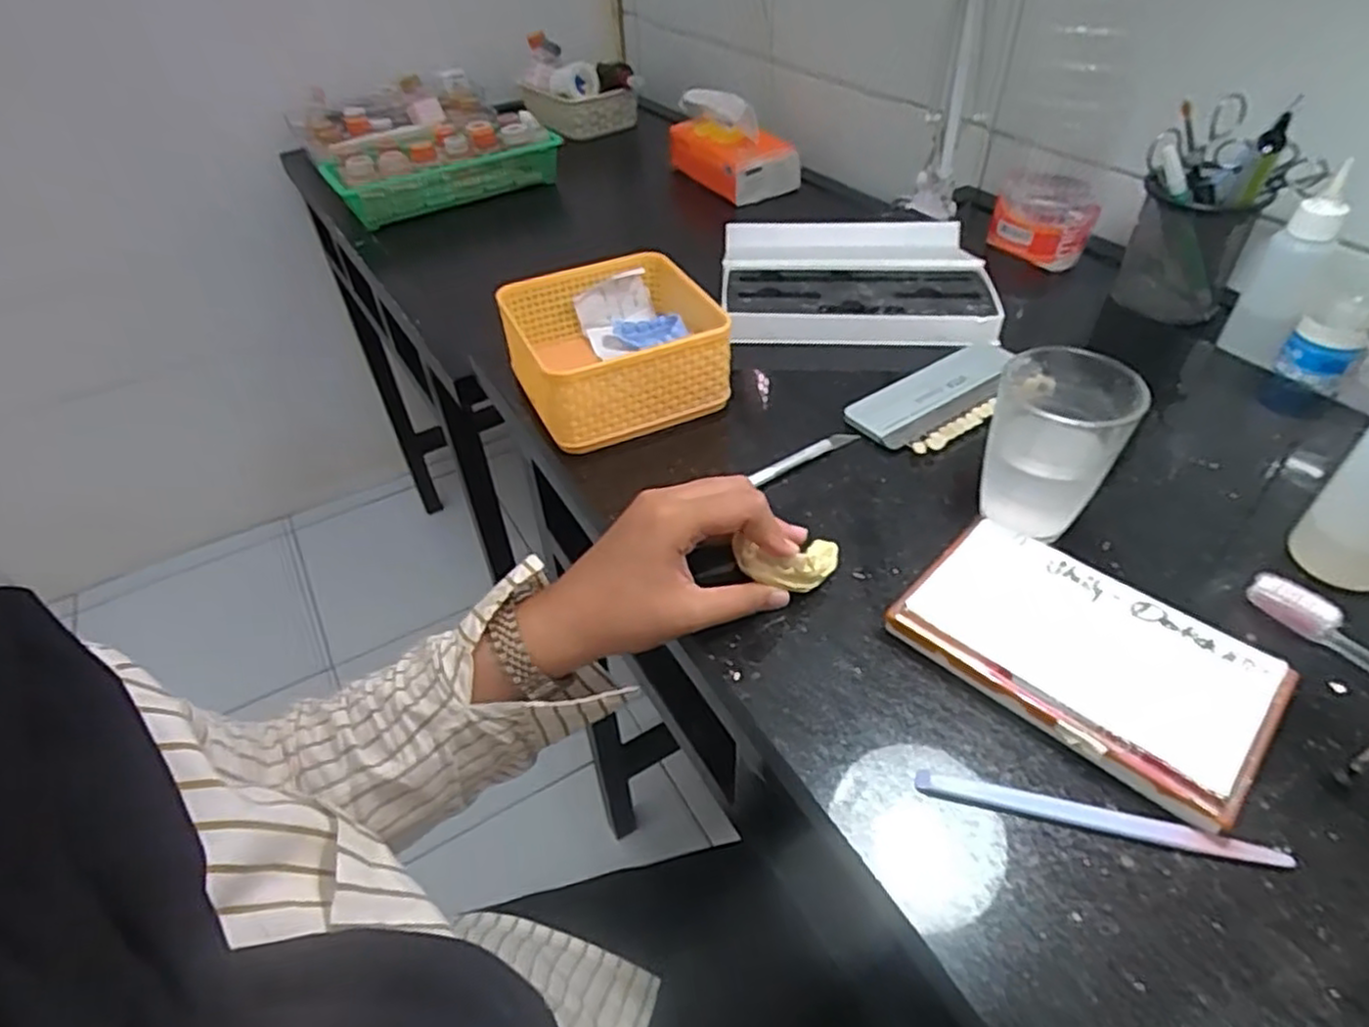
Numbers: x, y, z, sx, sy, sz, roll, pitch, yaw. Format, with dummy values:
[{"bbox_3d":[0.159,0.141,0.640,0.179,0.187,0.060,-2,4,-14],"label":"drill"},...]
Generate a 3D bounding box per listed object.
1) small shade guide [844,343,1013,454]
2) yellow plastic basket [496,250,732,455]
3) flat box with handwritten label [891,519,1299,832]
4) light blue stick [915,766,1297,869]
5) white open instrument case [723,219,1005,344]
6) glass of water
[{"bbox_3d":[0.181,-0.080,0.514,0.141,0.015,0.066,-27,47,-25],"label":"small shade guide"},{"bbox_3d":[-0.047,-0.115,0.528,0.138,0.075,0.133,-17,43,-16],"label":"yellow plastic basket"},{"bbox_3d":[0.187,0.066,0.351,0.153,0.024,0.092,31,51,33],"label":"flat box with handwritten label"},{"bbox_3d":[0.167,0.125,0.302,0.138,0.005,0.010,8,42,12],"label":"light blue stick"},{"bbox_3d":[0.143,-0.209,0.636,0.212,0.027,0.201,1,41,5],"label":"white open instrument case"},{"bbox_3d":[0.198,-0.039,0.399,0.063,0.081,0.060,19,46,23],"label":"glass of water"}]

